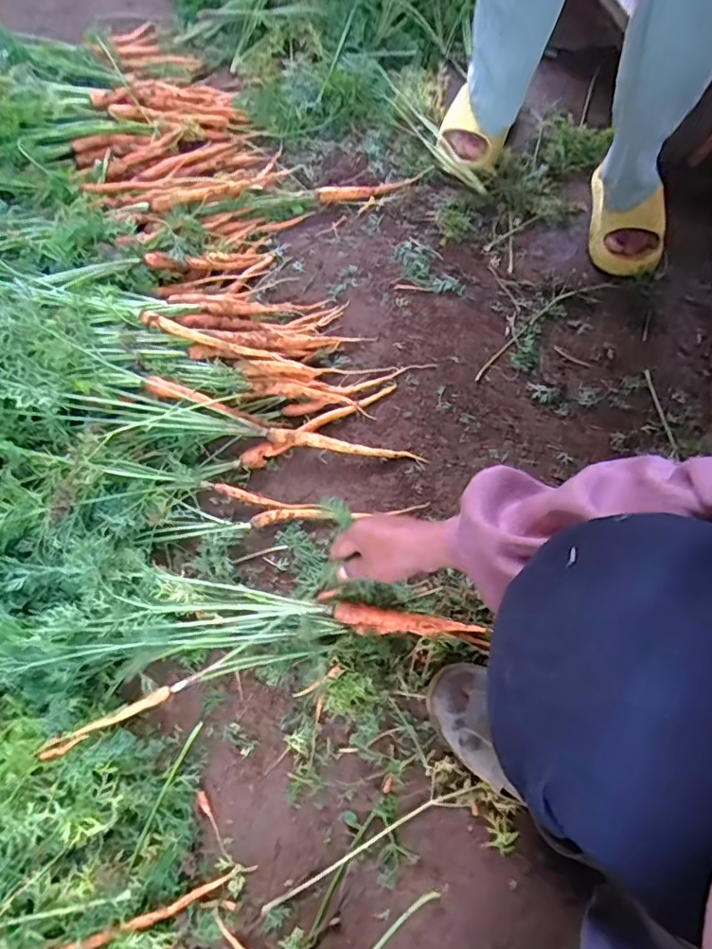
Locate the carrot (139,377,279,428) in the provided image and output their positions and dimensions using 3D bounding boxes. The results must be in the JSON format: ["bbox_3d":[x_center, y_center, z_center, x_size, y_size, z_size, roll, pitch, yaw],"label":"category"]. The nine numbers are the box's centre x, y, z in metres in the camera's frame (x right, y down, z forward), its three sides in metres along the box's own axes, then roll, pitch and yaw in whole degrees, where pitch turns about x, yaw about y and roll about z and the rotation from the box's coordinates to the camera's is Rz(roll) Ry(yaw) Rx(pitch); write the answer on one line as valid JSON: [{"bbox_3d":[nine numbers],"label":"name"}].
[{"bbox_3d":[-0.186,-0.091,0.736,0.168,0.022,0.023,19,64,-19],"label":"carrot"}]

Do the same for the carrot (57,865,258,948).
[{"bbox_3d":[-0.186,0.400,0.513,0.192,0.016,0.014,-10,65,-25],"label":"carrot"}]

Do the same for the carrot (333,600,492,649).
[{"bbox_3d":[0.061,0.162,0.611,0.167,0.020,0.027,9,66,0],"label":"carrot"}]

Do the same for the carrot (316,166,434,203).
[{"bbox_3d":[0.033,-0.485,0.954,0.204,0.029,0.033,-14,67,-8],"label":"carrot"}]

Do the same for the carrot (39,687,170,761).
[{"bbox_3d":[-0.249,0.248,0.571,0.128,0.012,0.016,-26,69,-13],"label":"carrot"}]

